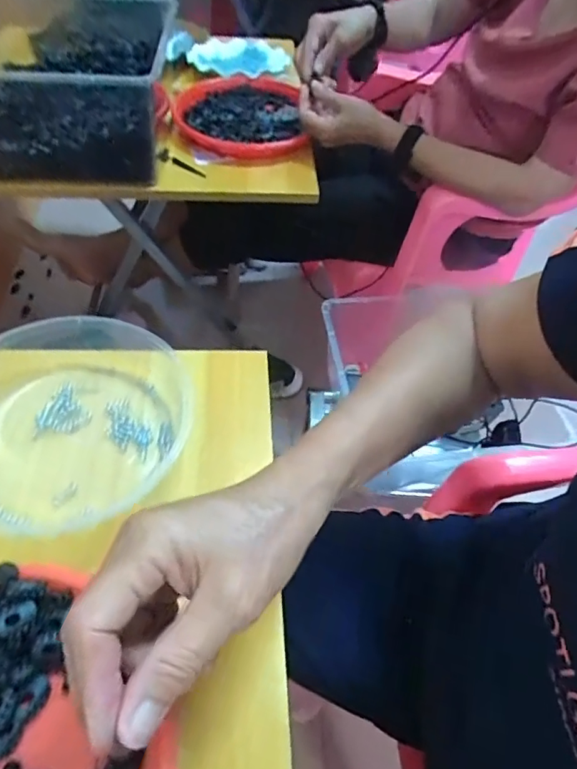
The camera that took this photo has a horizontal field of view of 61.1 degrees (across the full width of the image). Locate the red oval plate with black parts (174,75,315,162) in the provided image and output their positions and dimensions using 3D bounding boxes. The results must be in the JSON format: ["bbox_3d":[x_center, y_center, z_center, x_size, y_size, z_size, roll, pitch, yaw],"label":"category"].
[{"bbox_3d":[-0.081,-0.451,0.805,0.201,0.037,0.260,0,53,-6],"label":"red oval plate with black parts"}]

